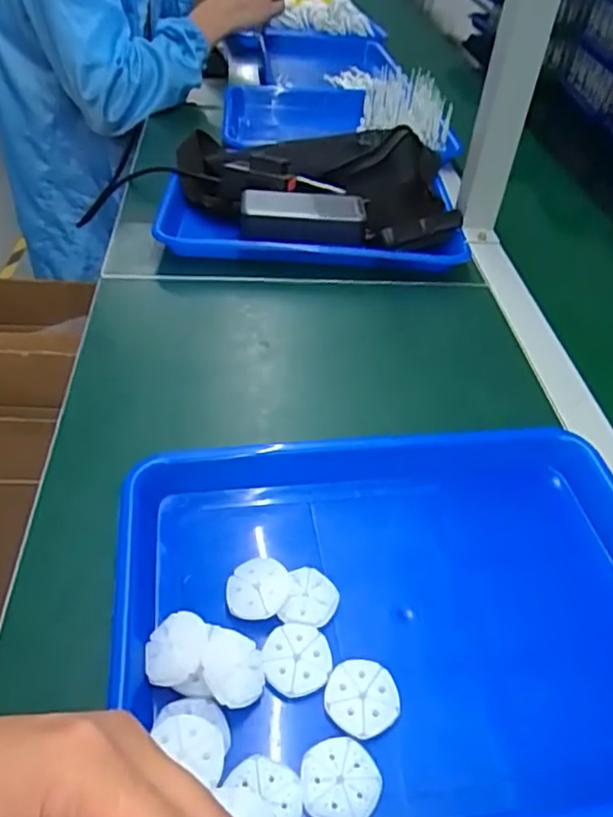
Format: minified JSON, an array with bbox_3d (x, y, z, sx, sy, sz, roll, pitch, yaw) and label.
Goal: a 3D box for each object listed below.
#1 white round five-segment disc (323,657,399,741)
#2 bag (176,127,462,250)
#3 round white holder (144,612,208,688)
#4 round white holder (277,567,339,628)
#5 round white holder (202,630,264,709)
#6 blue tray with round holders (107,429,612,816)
[{"bbox_3d":[0.029,0.153,0.335,0.039,0.009,0.037,3,43,-3],"label":"white round five-segment disc"},{"bbox_3d":[0.012,-0.244,0.732,0.308,0.057,0.238,-2,44,-9],"label":"bag"},{"bbox_3d":[-0.070,0.129,0.339,0.032,0.023,0.034,-2,44,-9],"label":"round white holder"},{"bbox_3d":[0.003,0.112,0.373,0.031,0.012,0.036,11,43,5],"label":"round white holder"},{"bbox_3d":[-0.038,0.135,0.332,0.033,0.006,0.039,16,43,-26],"label":"round white holder"},{"bbox_3d":[0.060,0.115,0.365,0.323,0.026,0.249,-4,44,-11],"label":"blue tray with round holders"}]

